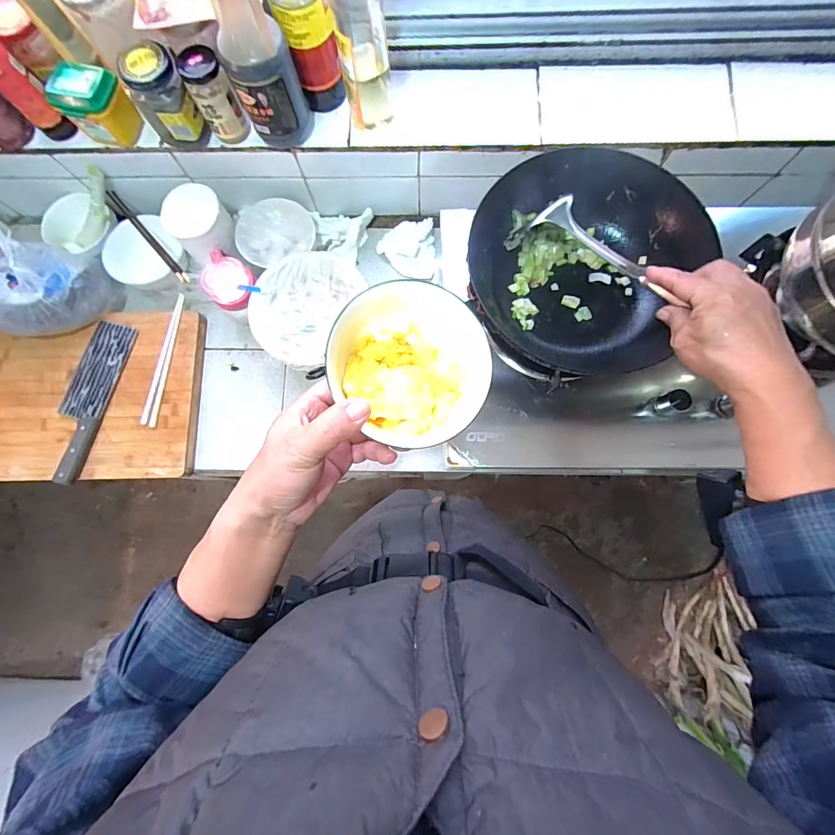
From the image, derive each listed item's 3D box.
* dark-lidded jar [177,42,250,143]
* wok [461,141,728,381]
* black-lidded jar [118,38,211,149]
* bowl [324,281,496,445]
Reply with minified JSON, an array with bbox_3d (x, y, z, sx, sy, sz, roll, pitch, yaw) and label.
[{"bbox_3d":[-0.287,-0.456,0.546,0.055,0.101,0.054,0,80,1],"label":"dark-lidded jar"},{"bbox_3d":[0.216,-0.208,0.497,0.274,0.089,0.259,0,80,1],"label":"wok"},{"bbox_3d":[-0.358,-0.450,0.538,0.072,0.104,0.070,0,80,1],"label":"black-lidded jar"},{"bbox_3d":[0.001,-0.046,0.311,0.138,0.059,0.138,5,74,-19],"label":"bowl"}]

